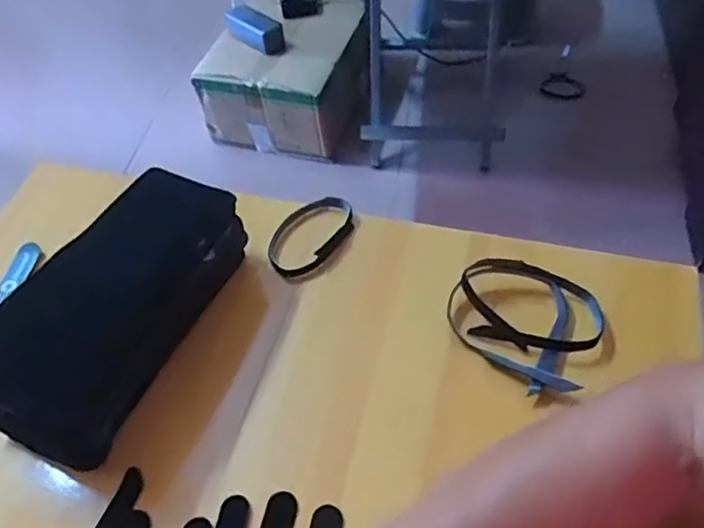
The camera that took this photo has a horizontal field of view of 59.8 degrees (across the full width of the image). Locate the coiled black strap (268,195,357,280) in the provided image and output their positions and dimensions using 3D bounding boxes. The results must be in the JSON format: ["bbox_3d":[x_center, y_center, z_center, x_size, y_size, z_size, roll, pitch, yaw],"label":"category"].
[{"bbox_3d":[-0.032,-0.027,0.513,0.049,0.016,0.092,28,59,25],"label":"coiled black strap"}]

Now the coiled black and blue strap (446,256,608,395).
[{"bbox_3d":[0.121,0.039,0.438,0.102,0.030,0.095,-3,51,3],"label":"coiled black and blue strap"}]

